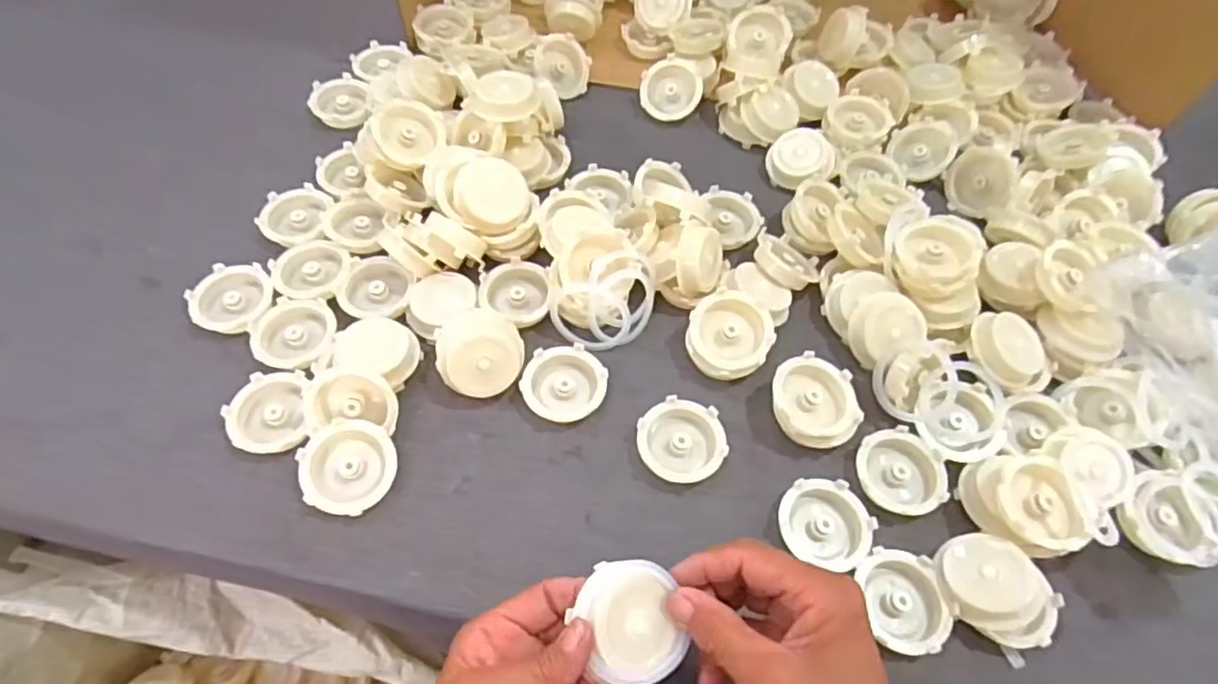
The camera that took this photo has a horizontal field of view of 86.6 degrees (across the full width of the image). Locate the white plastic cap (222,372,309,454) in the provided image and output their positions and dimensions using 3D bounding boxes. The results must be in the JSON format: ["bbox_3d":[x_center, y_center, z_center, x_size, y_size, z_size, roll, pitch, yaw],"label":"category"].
[{"bbox_3d":[-0.231,0.048,0.440,0.051,0.014,0.060,-10,61,-8],"label":"white plastic cap"}]

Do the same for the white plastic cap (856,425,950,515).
[{"bbox_3d":[0.198,0.088,0.438,0.057,0.014,0.057,1,60,-2],"label":"white plastic cap"}]

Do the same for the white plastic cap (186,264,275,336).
[{"bbox_3d":[-0.285,-0.033,0.490,0.059,0.017,0.056,1,60,-2],"label":"white plastic cap"}]

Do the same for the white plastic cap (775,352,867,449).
[{"bbox_3d":[0.142,0.041,0.451,0.061,0.019,0.061,2,71,-5],"label":"white plastic cap"}]

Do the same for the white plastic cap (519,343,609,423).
[{"bbox_3d":[-0.032,0.031,0.461,0.059,0.014,0.055,1,60,-2],"label":"white plastic cap"}]

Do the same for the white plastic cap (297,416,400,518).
[{"bbox_3d":[-0.168,0.082,0.419,0.058,0.020,0.058,1,60,-2],"label":"white plastic cap"}]

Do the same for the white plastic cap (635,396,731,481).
[{"bbox_3d":[0.050,0.068,0.443,0.059,0.018,0.054,1,60,-2],"label":"white plastic cap"}]

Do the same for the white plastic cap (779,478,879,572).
[{"bbox_3d":[0.140,0.116,0.418,0.057,0.014,0.052,1,60,-2],"label":"white plastic cap"}]

